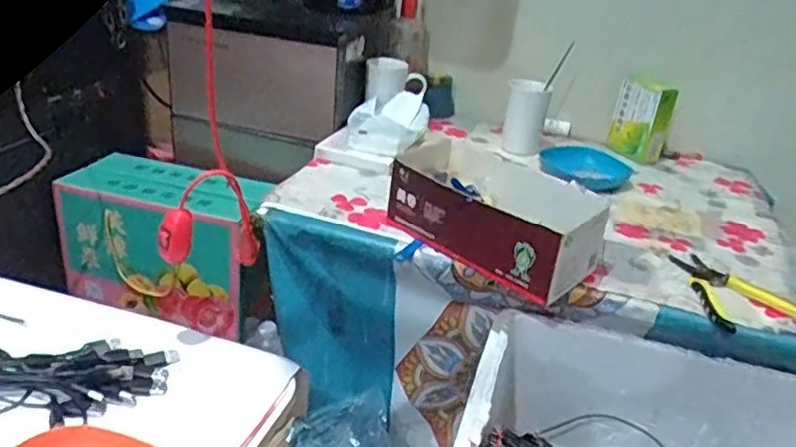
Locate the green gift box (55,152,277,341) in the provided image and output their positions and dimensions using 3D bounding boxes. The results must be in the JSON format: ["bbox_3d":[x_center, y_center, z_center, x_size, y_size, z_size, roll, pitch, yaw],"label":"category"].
[{"bbox_3d":[-0.387,0.031,1.119,0.316,0.226,0.146,11,27,9],"label":"green gift box"}]

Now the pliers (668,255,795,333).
[{"bbox_3d":[0.404,0.079,0.803,0.115,0.021,0.141,1,27,-11],"label":"pliers"}]

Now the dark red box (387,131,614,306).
[{"bbox_3d":[0.120,-0.015,0.830,0.141,0.093,0.262,-18,36,-39],"label":"dark red box"}]

